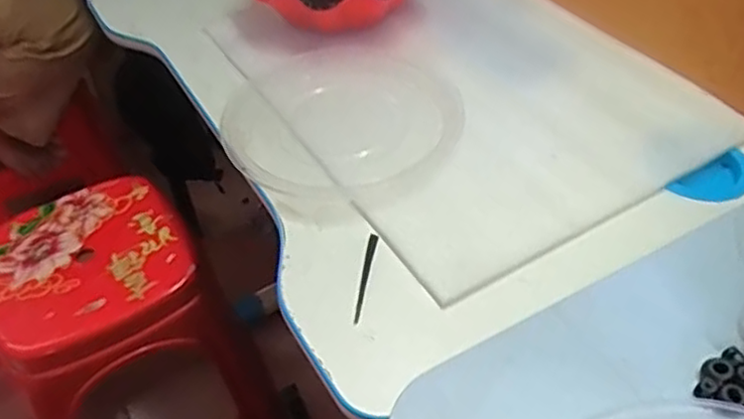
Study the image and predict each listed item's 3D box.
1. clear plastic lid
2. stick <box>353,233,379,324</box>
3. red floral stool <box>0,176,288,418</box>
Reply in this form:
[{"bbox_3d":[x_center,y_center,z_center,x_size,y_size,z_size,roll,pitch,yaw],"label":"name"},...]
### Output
[{"bbox_3d":[-0.025,-0.085,0.668,0.214,0.042,0.218,-2,45,2],"label":"clear plastic lid"},{"bbox_3d":[-0.006,0.055,0.555,0.007,0.004,0.086,10,51,5],"label":"stick"},{"bbox_3d":[-0.343,0.206,1.006,0.298,0.387,0.300,-26,49,-20],"label":"red floral stool"}]

